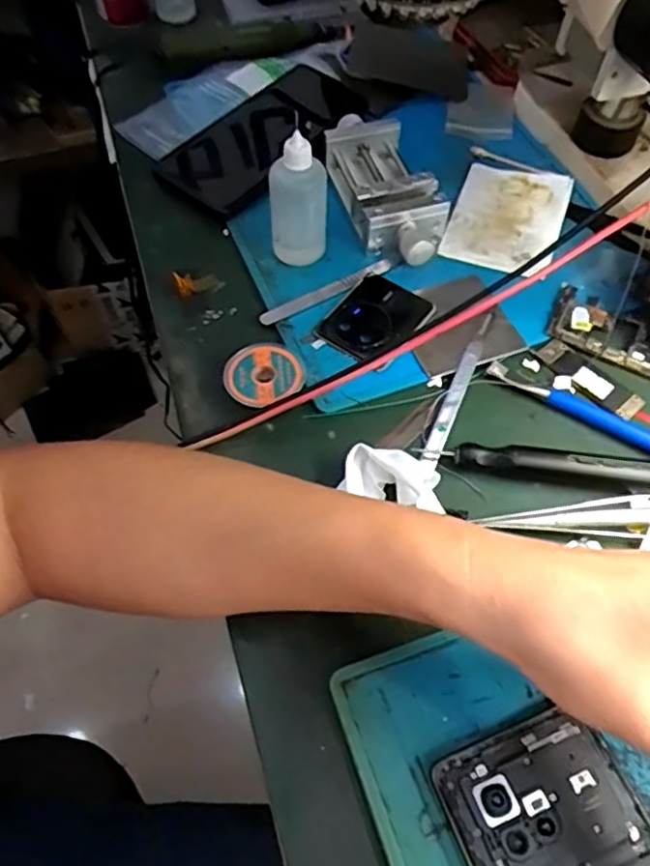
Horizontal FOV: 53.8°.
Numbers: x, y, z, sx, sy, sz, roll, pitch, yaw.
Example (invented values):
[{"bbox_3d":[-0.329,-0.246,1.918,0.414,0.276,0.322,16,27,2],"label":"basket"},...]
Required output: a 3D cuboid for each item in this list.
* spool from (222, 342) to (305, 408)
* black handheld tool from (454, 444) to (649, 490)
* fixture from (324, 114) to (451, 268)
[{"bbox_3d":[-0.035,-0.034,0.367,0.042,0.014,0.044,0,58,1],"label":"spool"},{"bbox_3d":[0.131,0.019,0.336,0.121,0.013,0.013,8,58,6],"label":"black handheld tool"},{"bbox_3d":[0.041,-0.166,0.439,0.060,0.033,0.120,-17,59,-10],"label":"fixture"}]

